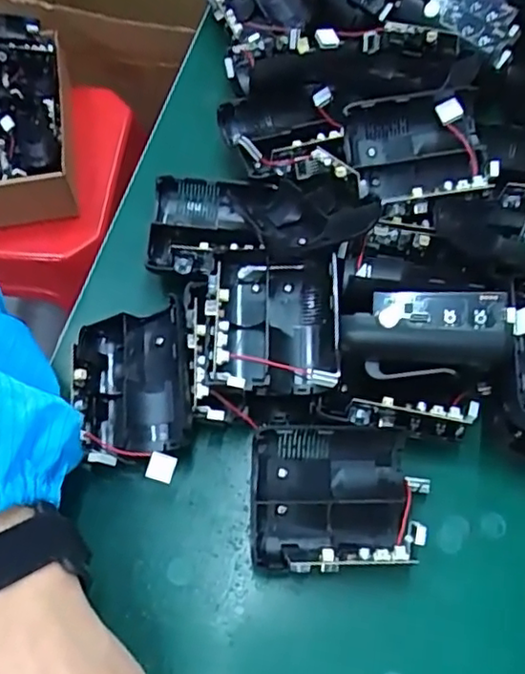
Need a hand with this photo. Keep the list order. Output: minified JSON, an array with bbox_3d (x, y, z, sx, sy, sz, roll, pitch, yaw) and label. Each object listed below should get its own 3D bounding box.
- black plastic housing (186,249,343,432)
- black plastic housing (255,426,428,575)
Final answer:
[{"bbox_3d":[-0.001,-0.005,0.325,0.079,0.027,0.086,0,62,1],"label":"black plastic housing"},{"bbox_3d":[0.038,0.081,0.309,0.087,0.044,0.064,-3,62,-1],"label":"black plastic housing"}]

